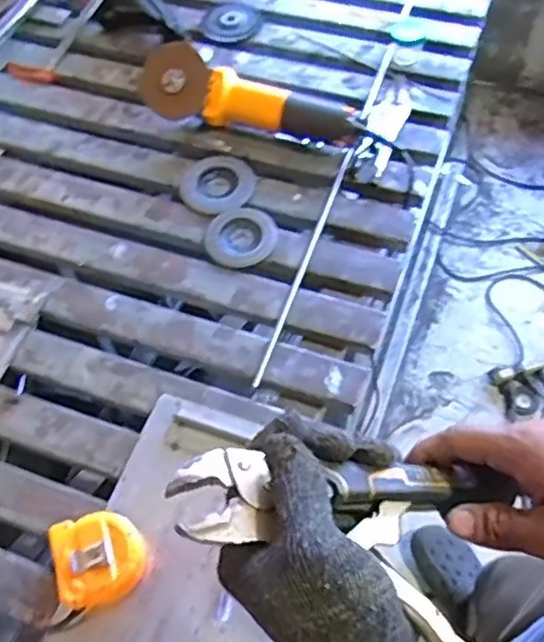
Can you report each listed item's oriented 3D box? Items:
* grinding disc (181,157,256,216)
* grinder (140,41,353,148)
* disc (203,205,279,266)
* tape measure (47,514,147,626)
[{"bbox_3d":[-0.070,-0.177,0.860,0.096,0.017,0.090,-1,60,1],"label":"grinding disc"},{"bbox_3d":[-0.029,-0.292,0.885,0.289,0.098,0.081,8,60,8],"label":"grinder"},{"bbox_3d":[-0.038,-0.106,0.822,0.089,0.013,0.079,-15,61,-6],"label":"disc"},{"bbox_3d":[-0.160,0.224,0.619,0.084,0.045,0.081,-14,61,-6],"label":"tape measure"}]

